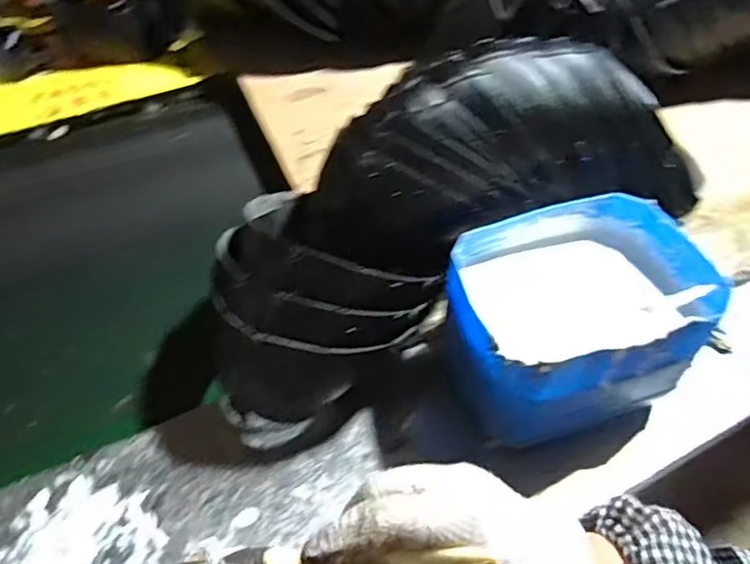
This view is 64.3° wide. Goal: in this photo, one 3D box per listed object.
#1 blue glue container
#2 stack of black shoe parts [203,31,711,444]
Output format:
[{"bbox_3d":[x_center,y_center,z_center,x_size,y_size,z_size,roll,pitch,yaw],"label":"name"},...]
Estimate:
[{"bbox_3d":[0.171,0.022,0.493,0.202,0.110,0.157,-11,53,-11],"label":"blue glue container"},{"bbox_3d":[0.069,-0.068,0.534,0.465,0.165,0.192,-23,56,-19],"label":"stack of black shoe parts"}]

